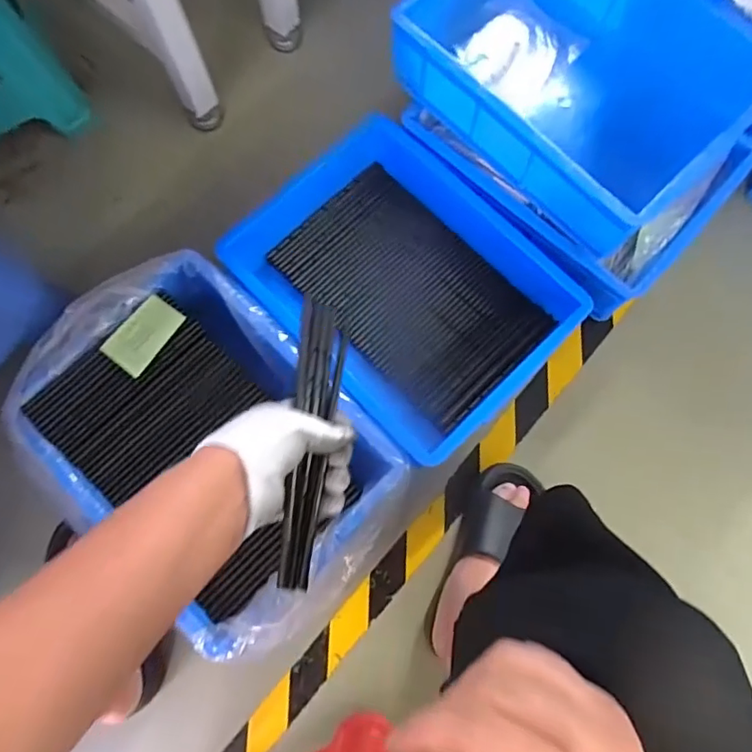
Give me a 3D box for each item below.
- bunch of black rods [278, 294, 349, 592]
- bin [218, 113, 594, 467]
[{"bbox_3d":[-0.050,0.048,0.416,0.033,0.030,0.220,6,77,2],"label":"bunch of black rods"},{"bbox_3d":[0.038,-0.122,0.756,0.327,0.108,0.414,-44,80,-9],"label":"bin"}]

